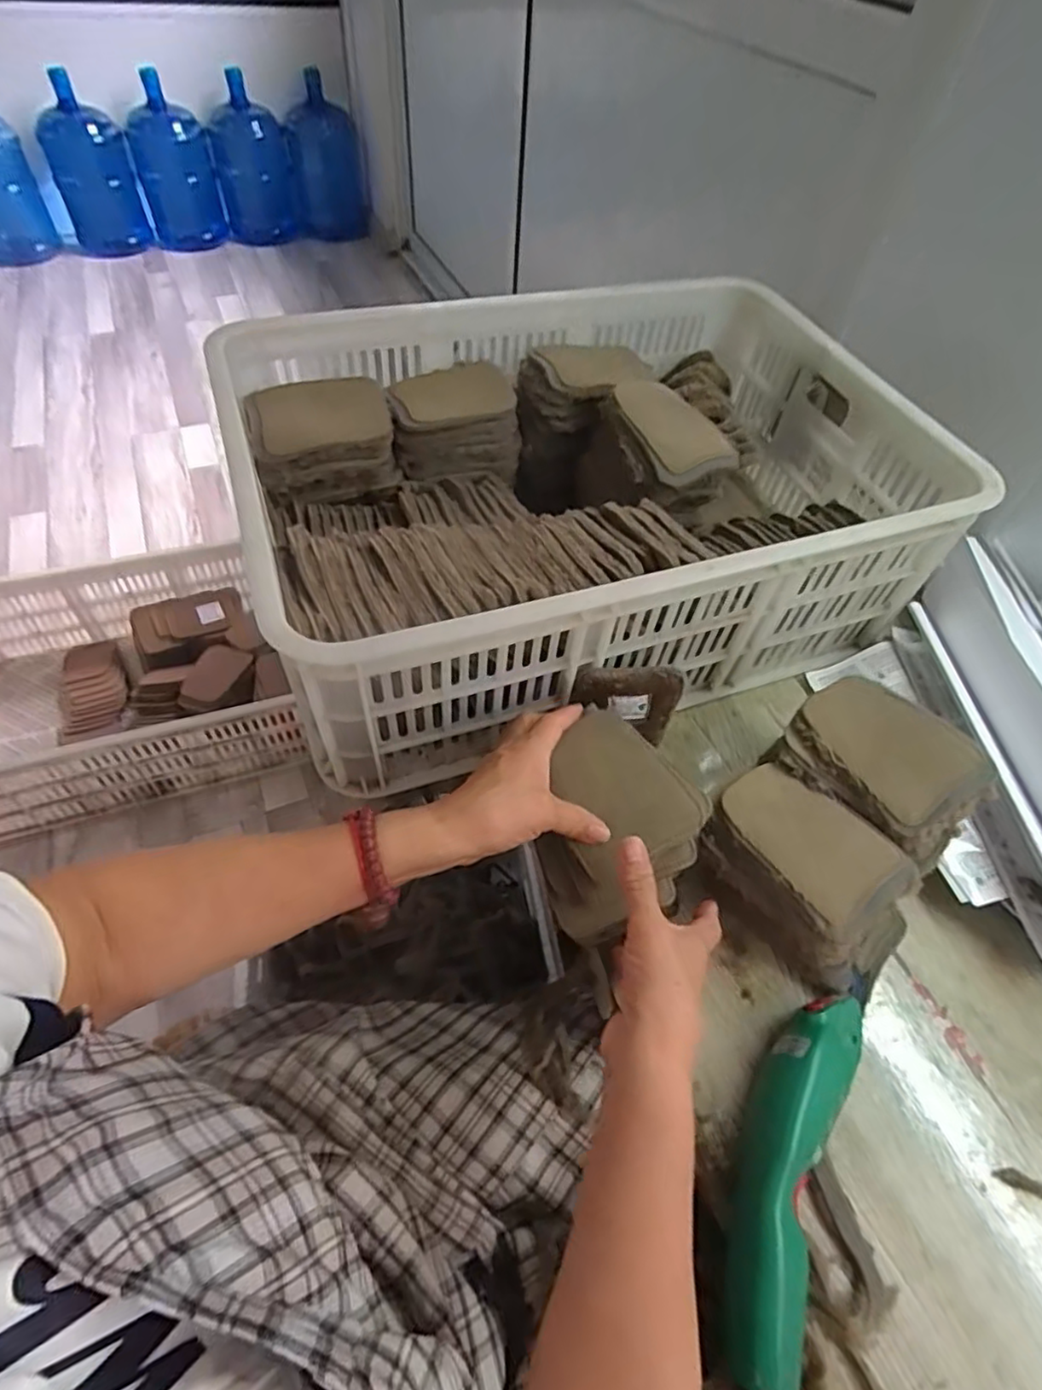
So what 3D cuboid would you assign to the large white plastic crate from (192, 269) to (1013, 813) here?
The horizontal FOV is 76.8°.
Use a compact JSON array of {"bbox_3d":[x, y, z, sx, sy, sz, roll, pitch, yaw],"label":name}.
[{"bbox_3d":[0.060,-0.206,0.652,0.604,0.191,0.436,-15,55,-15],"label":"large white plastic crate"}]

